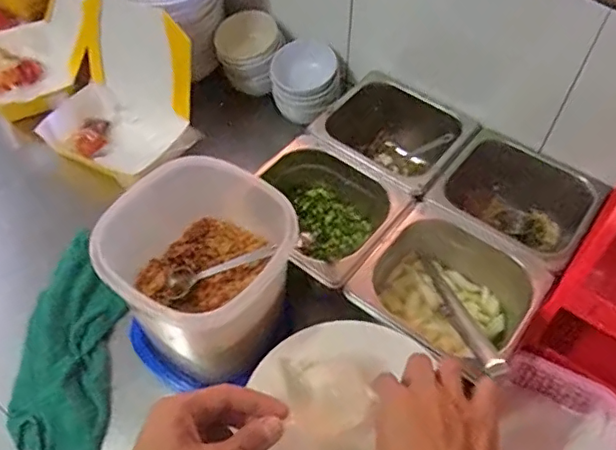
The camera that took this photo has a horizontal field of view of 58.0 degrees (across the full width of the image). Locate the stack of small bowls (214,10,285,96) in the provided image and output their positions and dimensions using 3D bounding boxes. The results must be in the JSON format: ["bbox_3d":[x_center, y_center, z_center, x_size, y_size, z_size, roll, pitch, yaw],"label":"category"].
[{"bbox_3d":[-0.088,-0.261,0.841,0.094,0.088,0.085,-11,55,-8],"label":"stack of small bowls"}]

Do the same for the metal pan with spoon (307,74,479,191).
[{"bbox_3d":[0.120,-0.114,0.758,0.176,0.101,0.162,33,61,21],"label":"metal pan with spoon"}]

